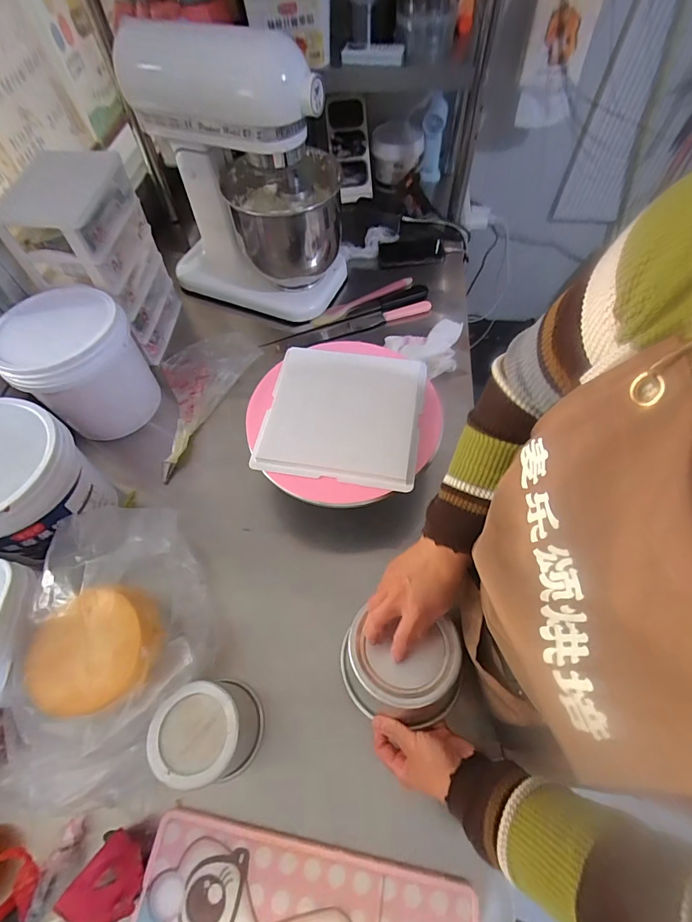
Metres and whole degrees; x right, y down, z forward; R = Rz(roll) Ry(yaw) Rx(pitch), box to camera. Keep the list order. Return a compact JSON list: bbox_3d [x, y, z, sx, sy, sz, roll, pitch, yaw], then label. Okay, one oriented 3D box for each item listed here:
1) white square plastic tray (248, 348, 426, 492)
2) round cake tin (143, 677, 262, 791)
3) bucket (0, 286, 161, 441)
[{"bbox_3d":[-0.002,-0.072,0.600,0.218,0.032,0.207,8,60,6],"label":"white square plastic tray"},{"bbox_3d":[-0.163,0.324,0.501,0.101,0.120,0.101,-1,60,1],"label":"round cake tin"},{"bbox_3d":[-0.451,-0.163,0.714,0.182,0.187,0.176,-1,60,1],"label":"bucket"}]

